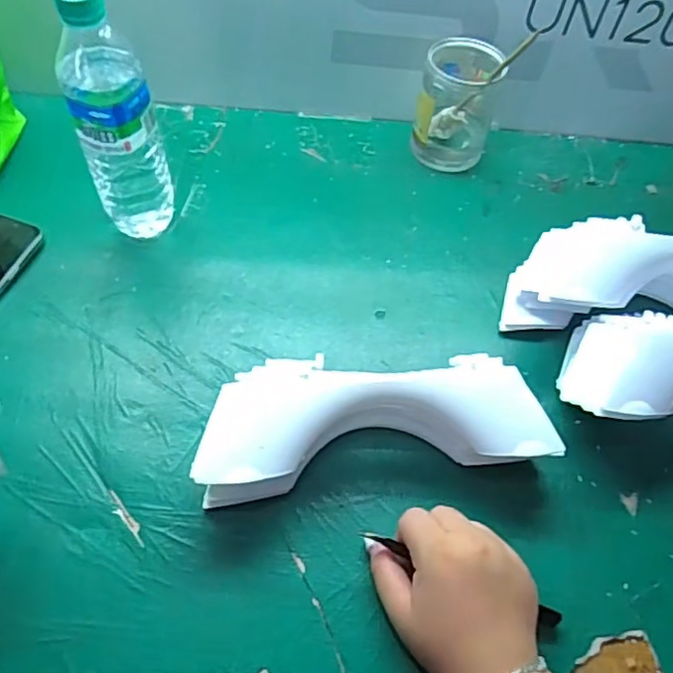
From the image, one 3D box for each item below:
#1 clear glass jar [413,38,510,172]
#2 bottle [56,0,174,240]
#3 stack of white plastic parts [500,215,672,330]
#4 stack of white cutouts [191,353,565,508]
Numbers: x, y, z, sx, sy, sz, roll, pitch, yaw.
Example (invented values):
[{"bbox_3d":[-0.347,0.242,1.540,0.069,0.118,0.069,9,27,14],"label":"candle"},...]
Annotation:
[{"bbox_3d":[0.131,-0.253,0.676,0.078,0.120,0.075,2,54,-3],"label":"clear glass jar"},{"bbox_3d":[-0.185,-0.177,0.529,0.065,0.227,0.055,-13,57,-14],"label":"bottle"},{"bbox_3d":[0.295,-0.043,0.557,0.269,0.094,0.087,9,54,2],"label":"stack of white plastic parts"},{"bbox_3d":[0.027,0.066,0.475,0.260,0.067,0.091,-4,55,-7],"label":"stack of white cutouts"}]

